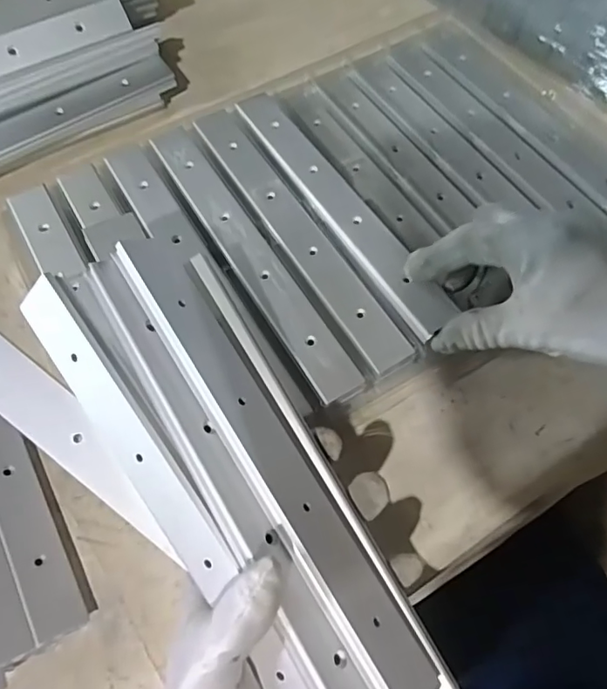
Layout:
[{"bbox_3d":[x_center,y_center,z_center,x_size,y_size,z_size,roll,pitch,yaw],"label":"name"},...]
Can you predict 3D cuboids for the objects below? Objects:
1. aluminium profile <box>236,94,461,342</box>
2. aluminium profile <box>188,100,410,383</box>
[{"bbox_3d":[0.024,-0.105,0.387,0.035,0.007,0.245,-29,66,-12],"label":"aluminium profile"},{"bbox_3d":[-0.007,-0.084,0.388,0.036,0.016,0.249,-30,68,-12],"label":"aluminium profile"}]

